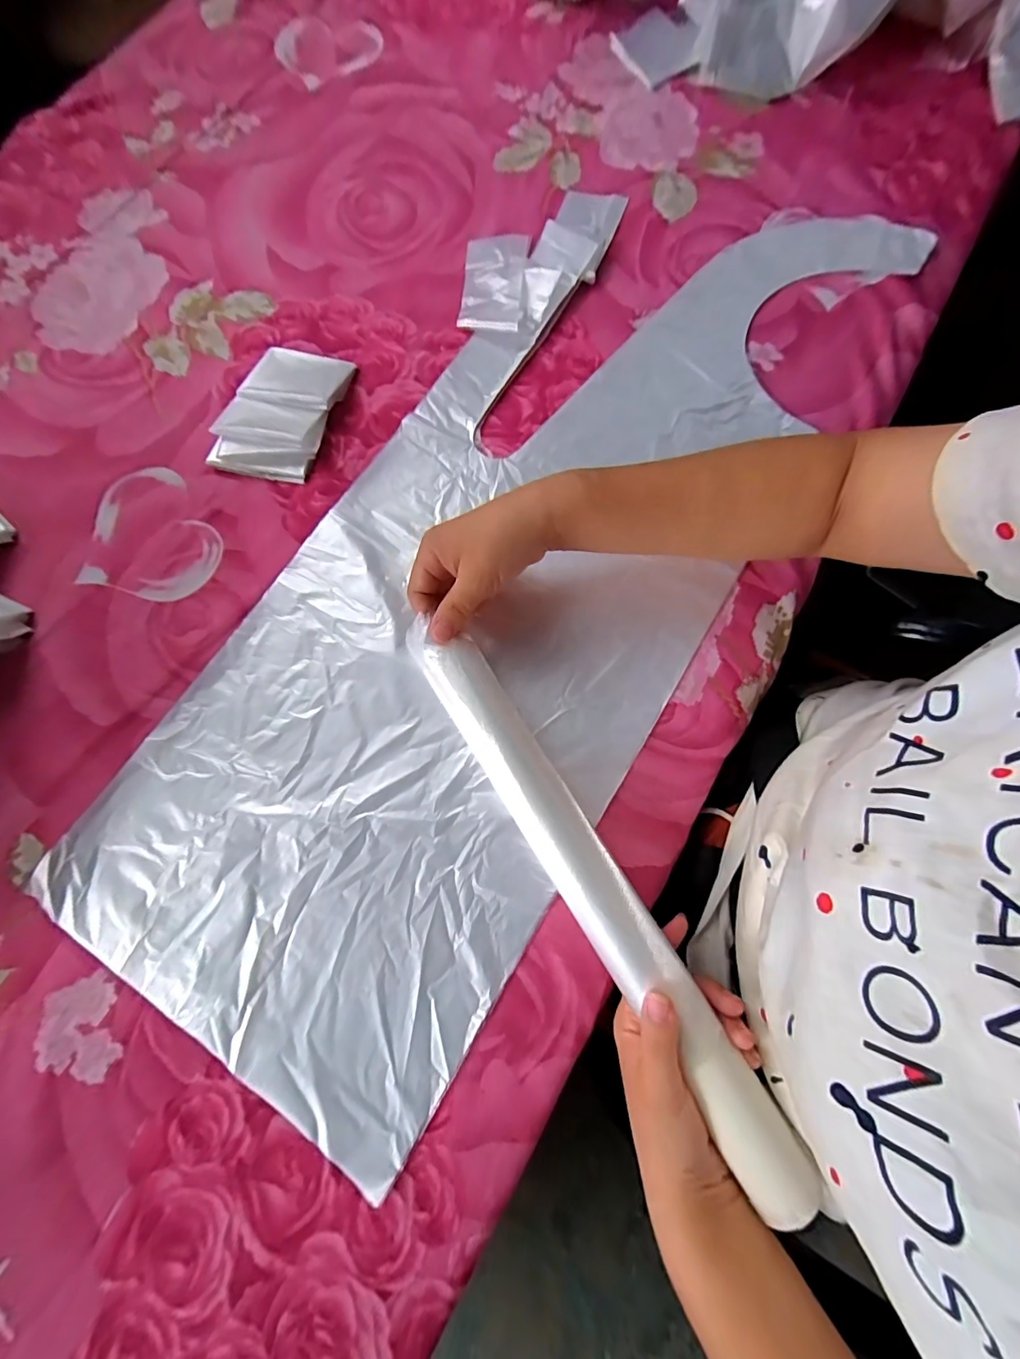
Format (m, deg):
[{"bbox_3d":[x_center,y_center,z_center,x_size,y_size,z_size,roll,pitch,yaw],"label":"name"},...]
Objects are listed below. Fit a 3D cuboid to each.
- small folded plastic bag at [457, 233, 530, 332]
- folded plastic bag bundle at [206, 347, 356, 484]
[{"bbox_3d":[-0.016,-0.376,0.442,0.058,0.017,0.126,5,76,2],"label":"small folded plastic bag"},{"bbox_3d":[-0.197,-0.233,0.406,0.085,0.018,0.126,14,77,4],"label":"folded plastic bag bundle"}]

